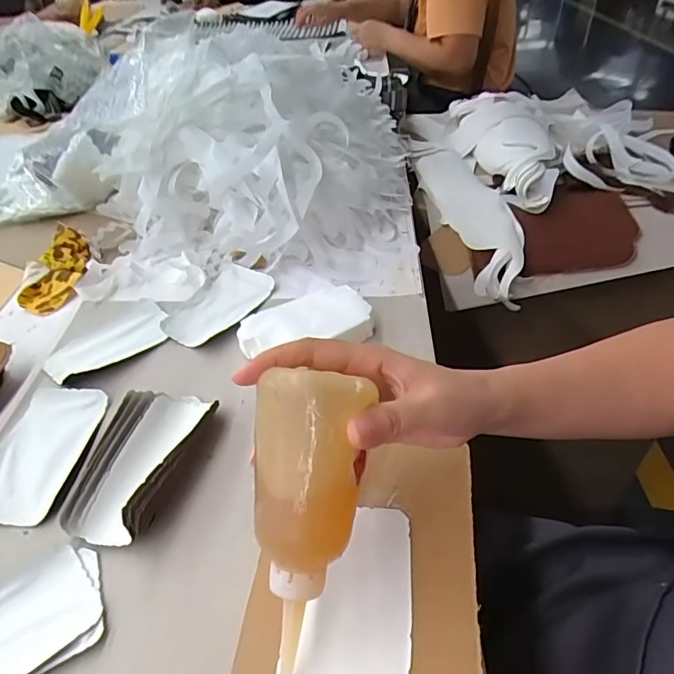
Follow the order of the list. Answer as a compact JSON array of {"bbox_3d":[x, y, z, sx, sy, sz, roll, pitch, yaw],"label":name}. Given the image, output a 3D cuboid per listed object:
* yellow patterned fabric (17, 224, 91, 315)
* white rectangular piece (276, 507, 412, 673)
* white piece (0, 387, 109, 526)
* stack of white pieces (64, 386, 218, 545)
[{"bbox_3d":[-0.316,-0.074,0.554,0.063,0.026,0.116,-3,56,0],"label":"yellow patterned fabric"},{"bbox_3d":[0.009,0.157,0.293,0.068,0.006,0.117,6,44,6],"label":"white rectangular piece"},{"bbox_3d":[-0.234,0.086,0.384,0.064,0.008,0.117,4,43,7],"label":"white piece"},{"bbox_3d":[-0.145,0.085,0.364,0.074,0.030,0.127,7,44,11],"label":"stack of white pieces"}]

